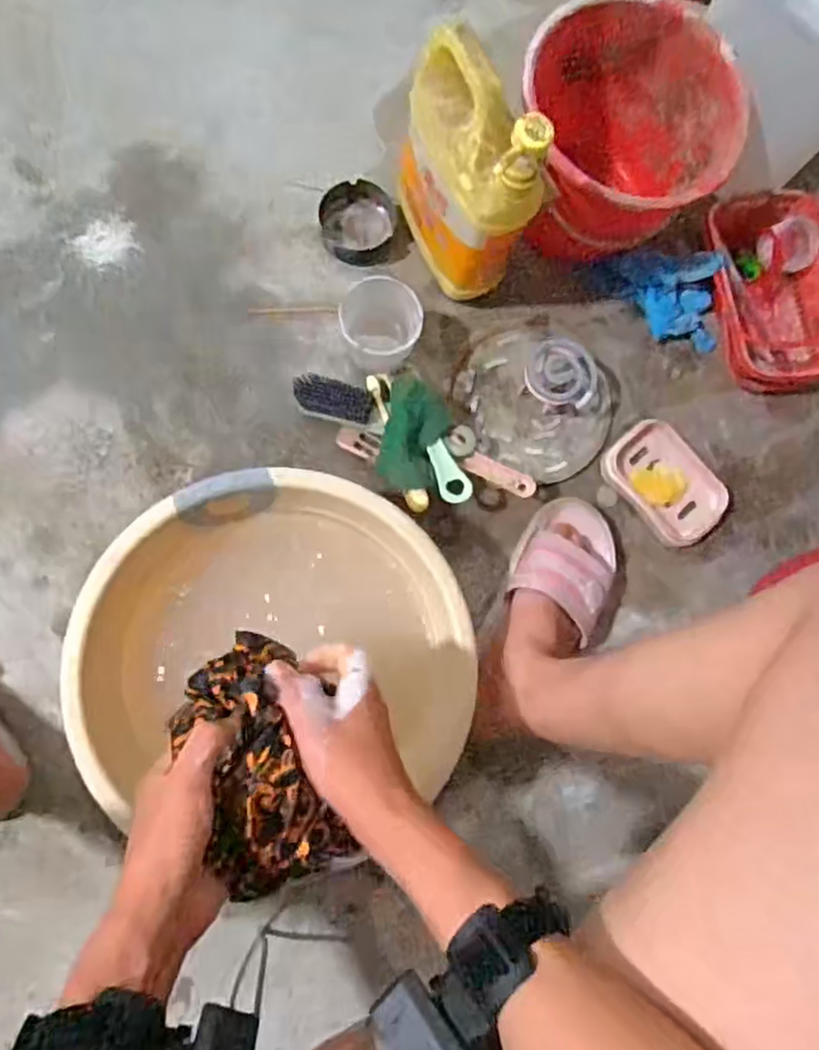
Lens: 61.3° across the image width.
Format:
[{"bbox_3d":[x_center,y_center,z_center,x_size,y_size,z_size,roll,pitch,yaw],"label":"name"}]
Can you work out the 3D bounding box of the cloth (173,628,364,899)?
[{"bbox_3d":[-0.092,0.140,0.408,0.077,0.051,0.144,-17,79,-8],"label":"cloth"}]

